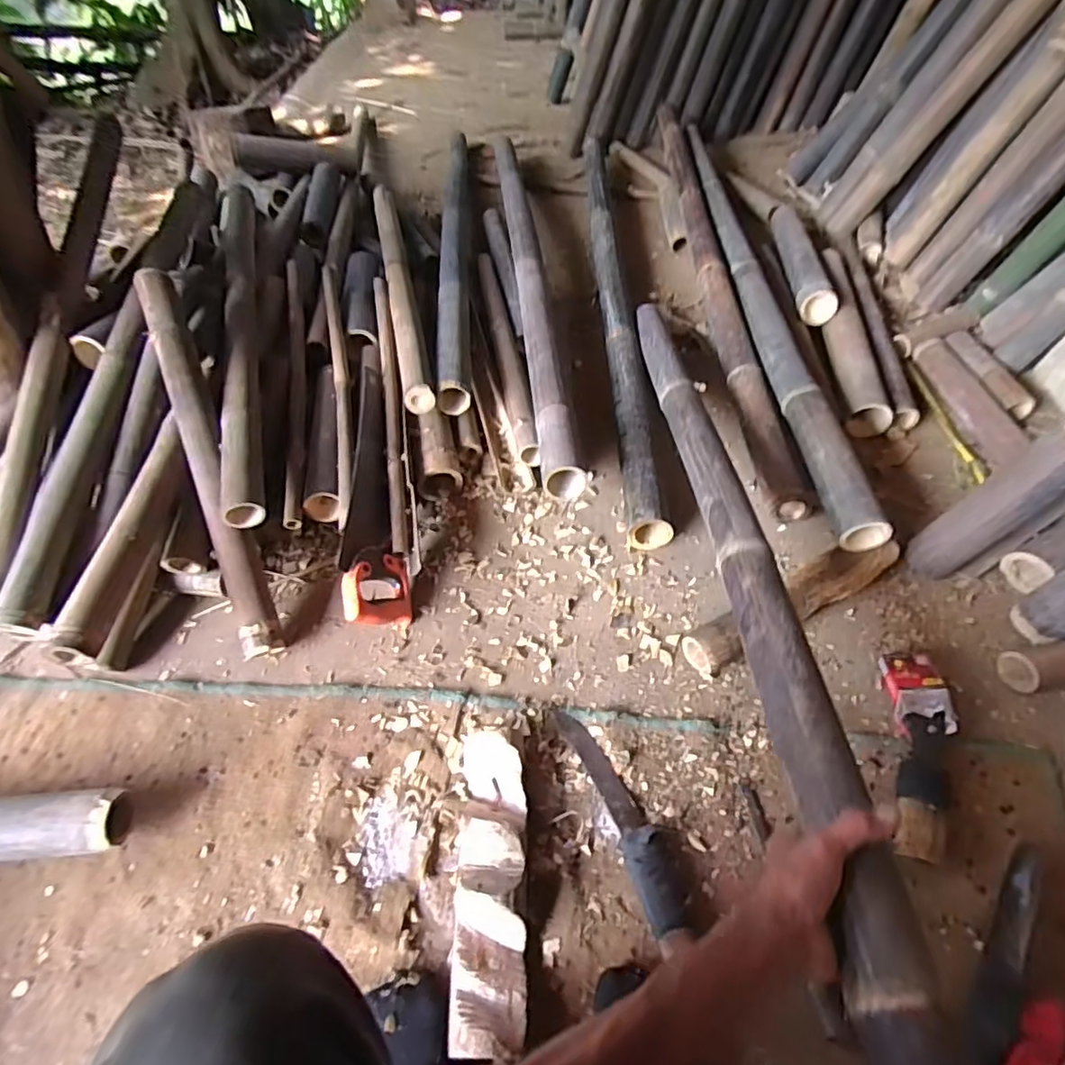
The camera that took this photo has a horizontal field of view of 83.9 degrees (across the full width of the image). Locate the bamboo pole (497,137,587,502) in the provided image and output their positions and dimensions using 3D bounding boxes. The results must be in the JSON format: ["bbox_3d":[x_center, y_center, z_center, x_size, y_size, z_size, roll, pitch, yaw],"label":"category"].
[{"bbox_3d":[-0.013,-0.651,1.386,0.069,0.070,1.486,-5,50,-2],"label":"bamboo pole"}]

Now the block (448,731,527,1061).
[{"bbox_3d":[-0.042,0.369,0.645,0.083,0.063,0.302,-3,50,0],"label":"block"}]

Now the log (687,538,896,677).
[{"bbox_3d":[0.372,0.096,0.851,0.349,0.063,0.071,-23,53,-16],"label":"log"}]

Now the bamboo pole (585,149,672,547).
[{"bbox_3d":[0.185,-0.550,1.367,0.064,0.072,1.426,-1,50,1],"label":"bamboo pole"}]

